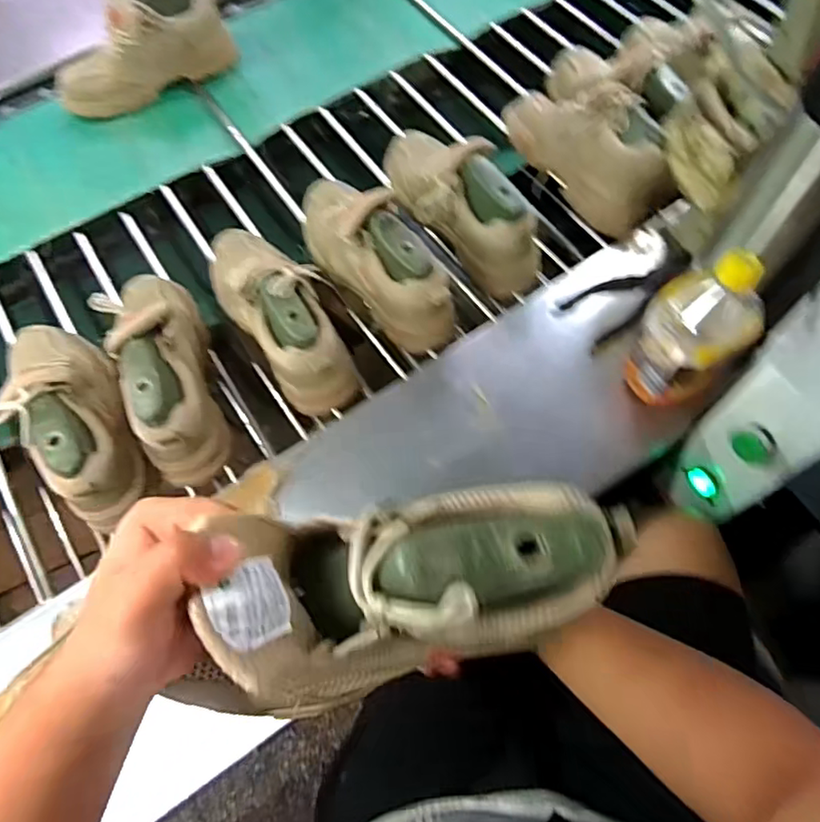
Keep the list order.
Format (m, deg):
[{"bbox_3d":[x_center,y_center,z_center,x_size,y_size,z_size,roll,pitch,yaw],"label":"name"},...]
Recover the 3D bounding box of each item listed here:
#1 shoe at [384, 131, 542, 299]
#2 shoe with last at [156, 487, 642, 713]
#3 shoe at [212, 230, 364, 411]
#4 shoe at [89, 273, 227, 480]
[{"bbox_3d":[0.056,-0.289,0.794,0.107,0.124,0.290,-32,70,-10],"label":"shoe"},{"bbox_3d":[0.003,0.087,0.303,0.204,0.112,0.087,-16,68,-1],"label":"shoe with last"},{"bbox_3d":[-0.165,-0.132,0.723,0.099,0.123,0.291,-35,71,-11],"label":"shoe"},{"bbox_3d":[-0.296,-0.057,0.705,0.093,0.112,0.286,-18,68,-5],"label":"shoe"}]

